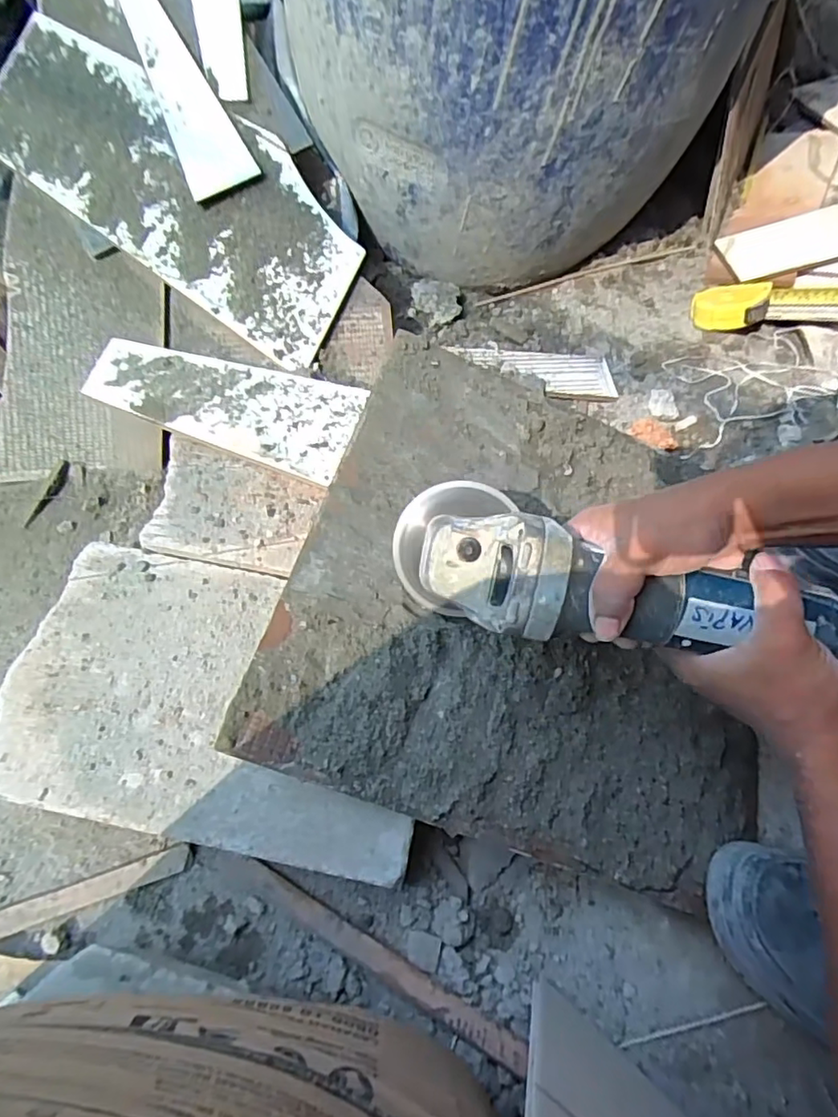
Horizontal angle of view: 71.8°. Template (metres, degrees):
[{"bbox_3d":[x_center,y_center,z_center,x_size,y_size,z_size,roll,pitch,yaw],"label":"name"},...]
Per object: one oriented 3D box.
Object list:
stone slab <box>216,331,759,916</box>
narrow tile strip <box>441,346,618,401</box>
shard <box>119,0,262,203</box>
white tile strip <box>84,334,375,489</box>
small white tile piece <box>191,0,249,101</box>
[{"bbox_3d":[0.109,0.002,0.479,0.374,0.022,0.430,22,62,-7],"label":"stone slab"},{"bbox_3d":[0.132,-0.215,0.662,0.186,0.011,0.070,-1,62,-4],"label":"narrow tile strip"},{"bbox_3d":[-0.285,-0.550,0.601,0.066,0.014,0.395,-28,85,2],"label":"shard"},{"bbox_3d":[-0.179,-0.144,0.533,0.239,0.017,0.103,16,62,4],"label":"white tile strip"},{"bbox_3d":[-0.231,-0.615,0.663,0.053,0.141,0.014,-1,52,-8],"label":"small white tile piece"}]

